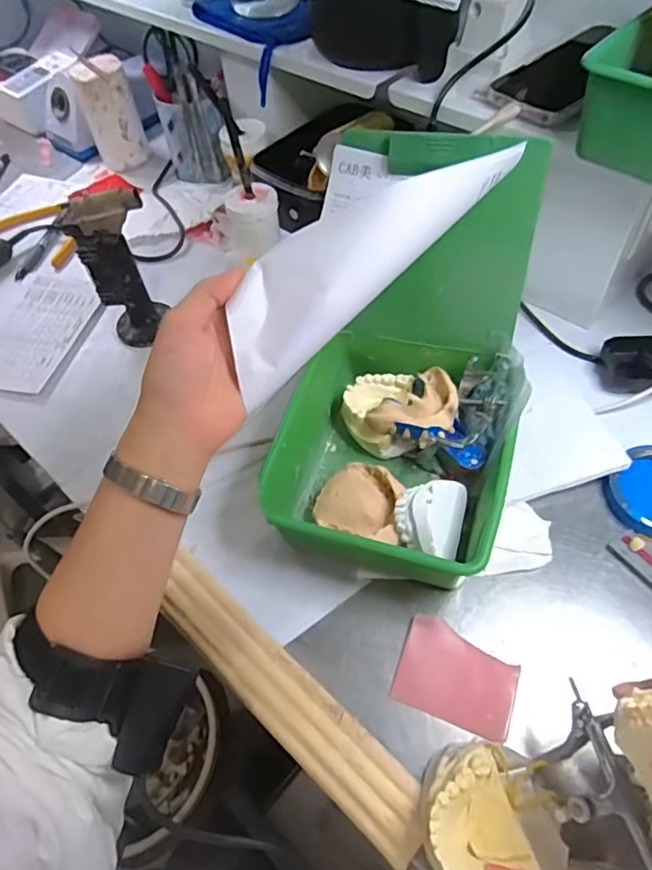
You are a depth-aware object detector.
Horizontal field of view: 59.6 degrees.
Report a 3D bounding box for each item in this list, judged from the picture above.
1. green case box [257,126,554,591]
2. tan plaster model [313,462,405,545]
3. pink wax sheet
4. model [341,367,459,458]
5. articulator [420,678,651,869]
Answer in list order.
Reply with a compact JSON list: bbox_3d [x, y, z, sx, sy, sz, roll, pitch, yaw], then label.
[{"bbox_3d":[0.054,-0.047,0.393,0.157,0.199,0.224,12,58,13],"label":"green case box"},{"bbox_3d":[0.028,0.052,0.433,0.065,0.028,0.057,15,59,15],"label":"tan plaster model"},{"bbox_3d":[0.085,0.156,0.370,0.073,0.004,0.056,17,62,16],"label":"pink wax sheet"},{"bbox_3d":[0.058,-0.022,0.460,0.087,0.045,0.069,4,56,8],"label":"model"},{"bbox_3d":[0.121,0.170,0.265,0.083,0.180,0.080,18,47,-15],"label":"articulator"}]

